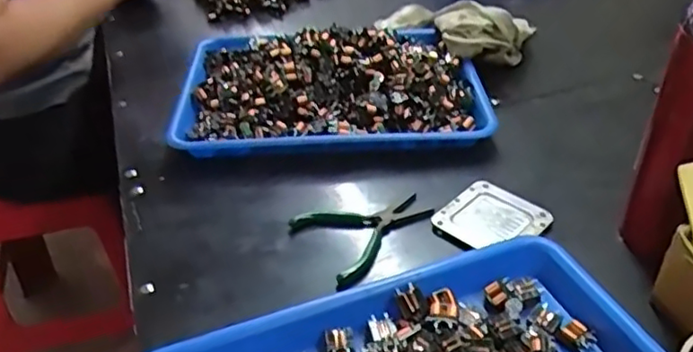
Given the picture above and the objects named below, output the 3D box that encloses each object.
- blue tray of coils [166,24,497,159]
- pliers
[{"bbox_3d":[-0.019,-0.115,0.702,0.330,0.063,0.232,-4,37,-2],"label":"blue tray of coils"},{"bbox_3d":[0.023,0.047,0.541,0.115,0.012,0.088,-20,40,-21],"label":"pliers"}]

